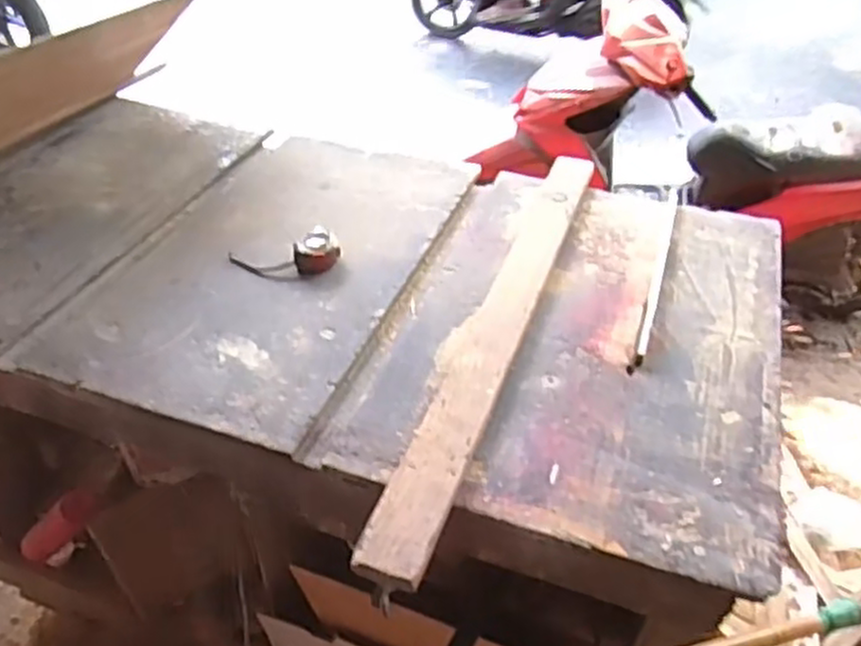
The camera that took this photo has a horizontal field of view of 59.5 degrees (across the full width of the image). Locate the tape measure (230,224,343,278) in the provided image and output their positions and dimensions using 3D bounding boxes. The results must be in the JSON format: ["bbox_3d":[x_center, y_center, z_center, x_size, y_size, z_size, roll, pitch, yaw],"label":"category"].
[{"bbox_3d":[-0.236,-0.113,1.231,0.175,0.044,0.087,-11,40,-16],"label":"tape measure"}]

